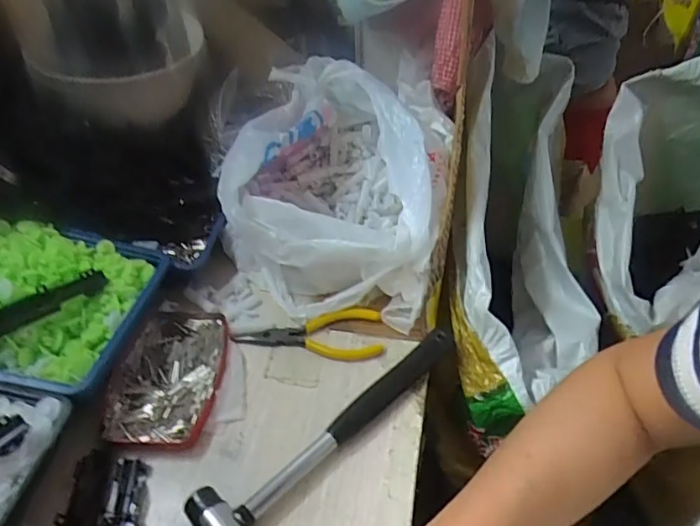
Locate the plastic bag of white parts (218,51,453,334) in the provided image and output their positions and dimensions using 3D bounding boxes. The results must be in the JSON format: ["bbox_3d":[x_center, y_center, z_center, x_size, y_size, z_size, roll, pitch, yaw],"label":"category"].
[{"bbox_3d":[-0.006,-0.084,0.503,0.186,0.132,0.244,9,43,10],"label":"plastic bag of white parts"}]

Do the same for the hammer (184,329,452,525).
[{"bbox_3d":[-0.007,0.116,0.380,0.063,0.023,0.229,31,51,30],"label":"hammer"}]

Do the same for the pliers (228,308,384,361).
[{"bbox_3d":[-0.036,0.062,0.443,0.123,0.006,0.043,-4,61,2],"label":"pliers"}]

